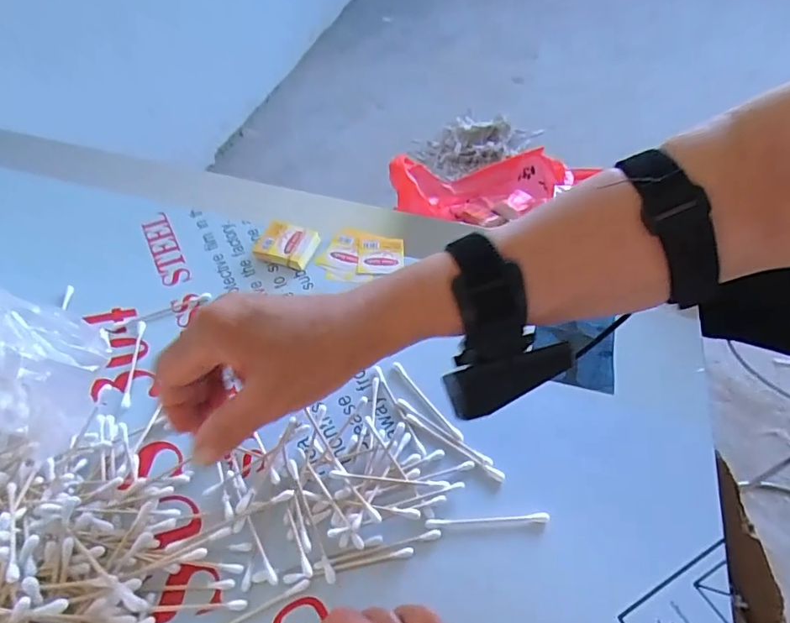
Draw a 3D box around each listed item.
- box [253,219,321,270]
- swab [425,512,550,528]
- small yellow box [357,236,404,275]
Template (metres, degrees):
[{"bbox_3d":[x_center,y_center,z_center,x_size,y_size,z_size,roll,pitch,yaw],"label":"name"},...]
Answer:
[{"bbox_3d":[-0.094,-0.058,0.446,0.050,0.013,0.042,12,51,8],"label":"box"},{"bbox_3d":[0.055,0.124,0.305,0.073,0.004,0.005,-1,51,-3],"label":"swab"},{"bbox_3d":[-0.012,-0.049,0.444,0.039,0.006,0.041,1,50,-1],"label":"small yellow box"}]

